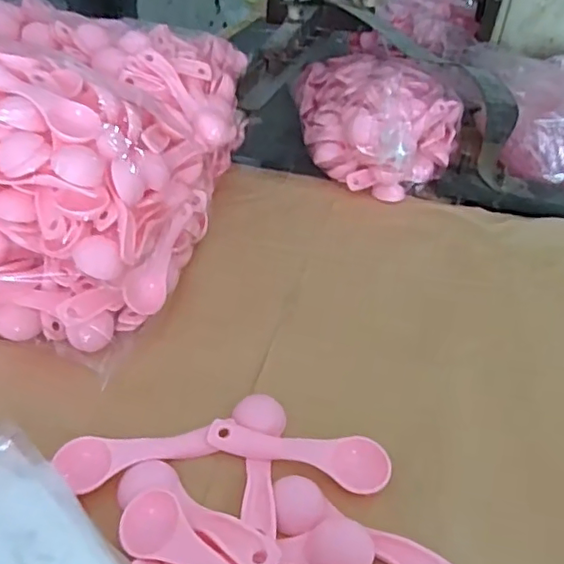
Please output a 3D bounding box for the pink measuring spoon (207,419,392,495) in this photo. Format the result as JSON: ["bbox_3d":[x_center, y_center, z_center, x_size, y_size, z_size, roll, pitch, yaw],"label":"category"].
[{"bbox_3d":[0.011,0.107,0.363,0.111,0.014,0.033,10,36,11],"label":"pink measuring spoon"}]

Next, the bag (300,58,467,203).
[{"bbox_3d":[0.111,-0.203,0.701,0.198,0.096,0.262,8,38,5],"label":"bag"}]

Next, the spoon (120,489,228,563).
[{"bbox_3d":[-0.039,0.145,0.302,0.111,0.015,0.029,21,40,25],"label":"spoon"}]

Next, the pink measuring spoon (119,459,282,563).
[{"bbox_3d":[-0.048,0.129,0.324,0.107,0.012,0.031,25,41,28],"label":"pink measuring spoon"}]

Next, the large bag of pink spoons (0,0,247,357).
[{"bbox_3d":[-0.198,-0.140,0.543,0.281,0.182,0.382,9,36,9],"label":"large bag of pink spoons"}]

